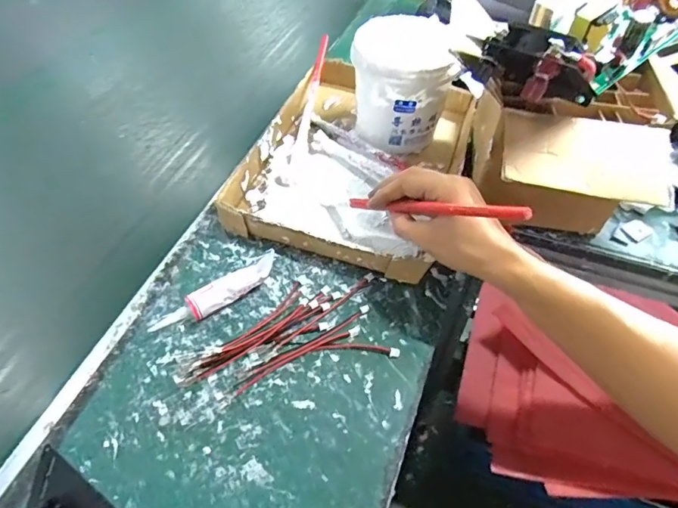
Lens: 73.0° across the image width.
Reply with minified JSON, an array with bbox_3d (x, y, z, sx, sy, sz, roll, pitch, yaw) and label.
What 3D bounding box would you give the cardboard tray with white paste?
[{"bbox_3d":[0.026,-0.129,0.556,0.232,0.030,0.322,17,56,10],"label":"cardboard tray with white paste"}]

